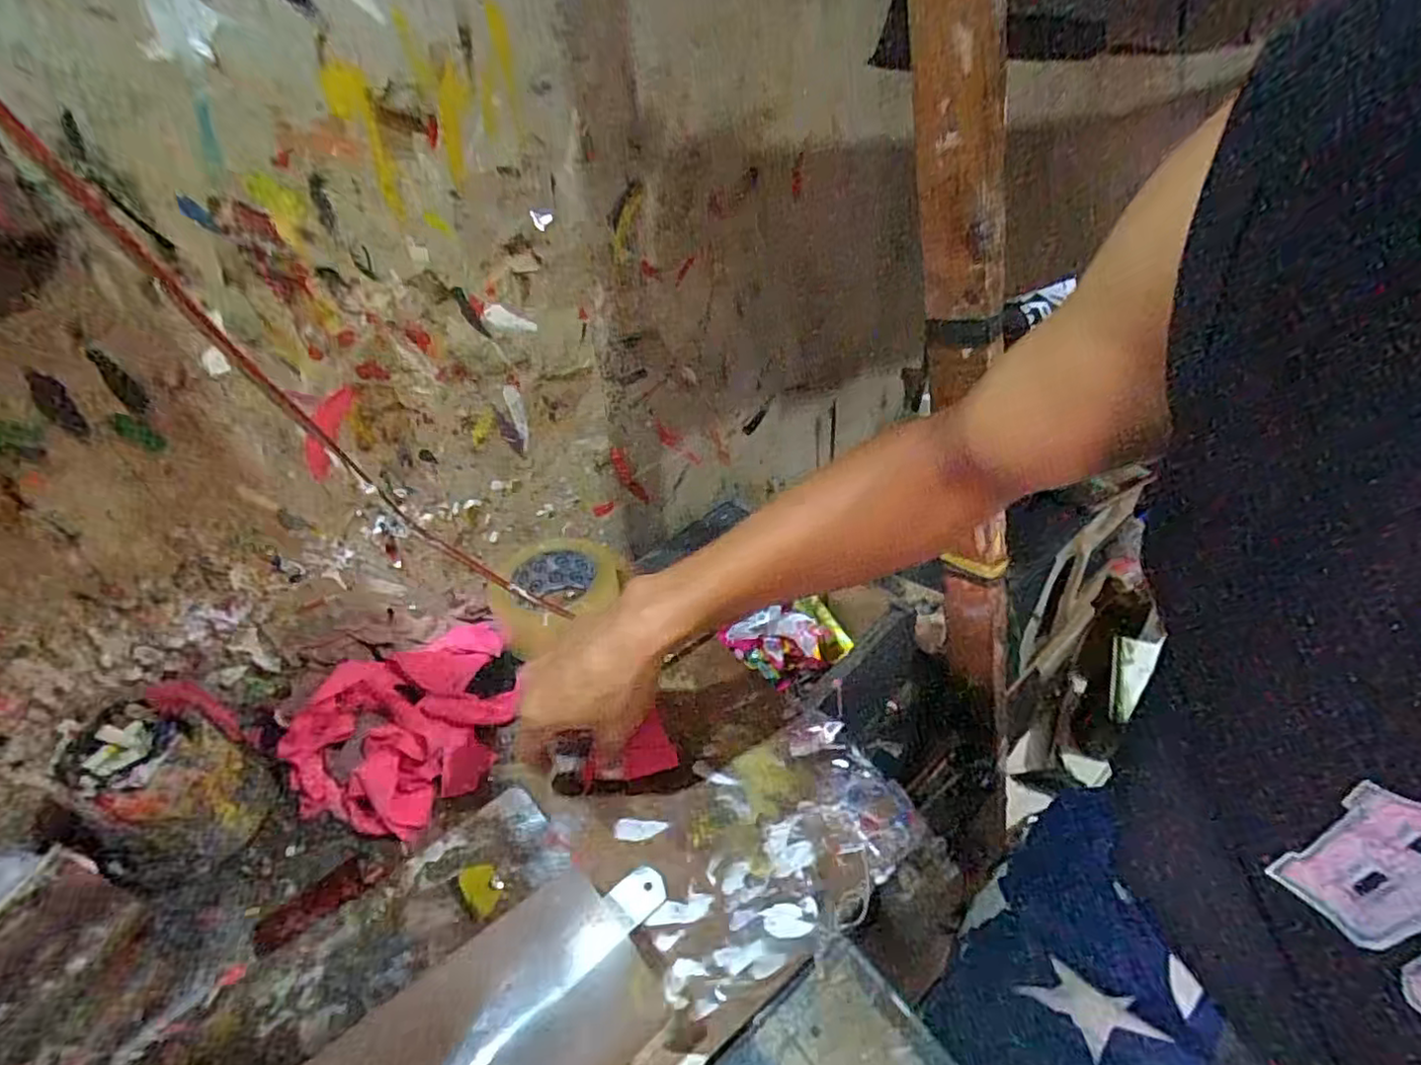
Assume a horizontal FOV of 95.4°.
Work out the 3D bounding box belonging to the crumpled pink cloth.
[{"bbox_3d":[-0.230,0.140,0.516,0.132,0.058,0.186,13,45,24],"label":"crumpled pink cloth"}]

